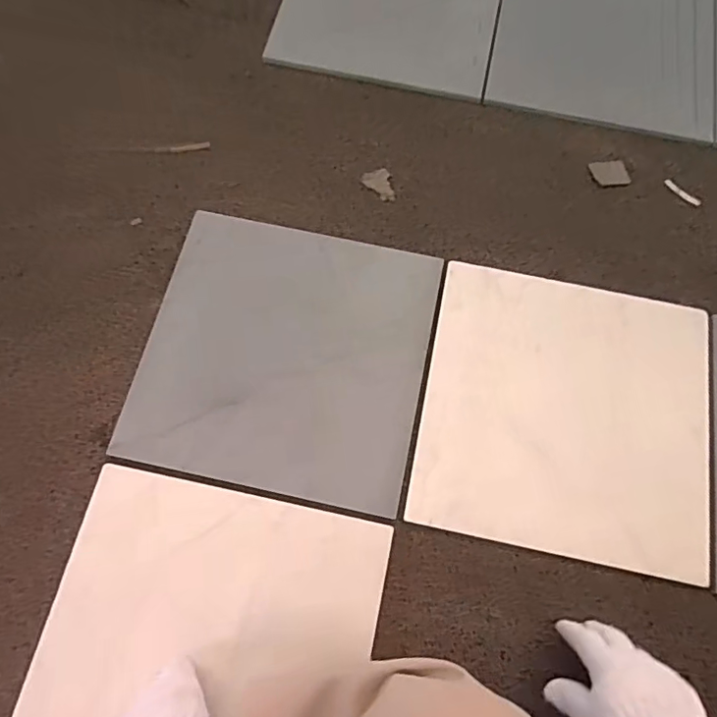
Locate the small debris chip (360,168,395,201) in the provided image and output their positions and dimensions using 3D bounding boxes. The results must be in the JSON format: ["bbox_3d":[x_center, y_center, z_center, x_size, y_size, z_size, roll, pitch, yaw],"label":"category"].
[{"bbox_3d":[0.025,-0.219,0.696,0.036,0.004,0.046,-12,70,-6],"label":"small debris chip"}]

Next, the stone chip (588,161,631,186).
[{"bbox_3d":[0.326,-0.240,0.710,0.049,0.007,0.034,-4,69,-3],"label":"stone chip"}]

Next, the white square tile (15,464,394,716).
[{"bbox_3d":[-0.141,0.274,0.502,0.298,0.019,0.293,12,69,3],"label":"white square tile"}]

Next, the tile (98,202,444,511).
[{"bbox_3d":[-0.075,-0.008,0.601,0.294,0.018,0.295,13,74,-1],"label":"tile"}]

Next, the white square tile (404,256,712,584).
[{"bbox_3d":[0.229,0.058,0.599,0.306,0.017,0.296,12,73,3],"label":"white square tile"}]

